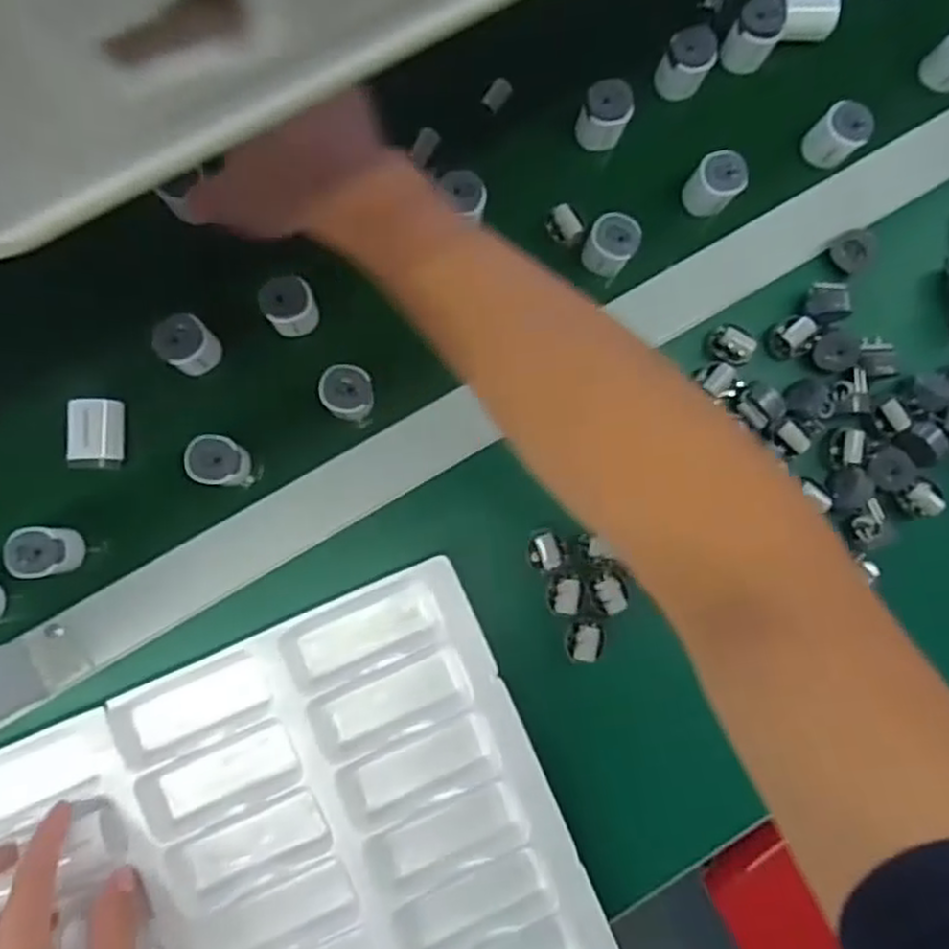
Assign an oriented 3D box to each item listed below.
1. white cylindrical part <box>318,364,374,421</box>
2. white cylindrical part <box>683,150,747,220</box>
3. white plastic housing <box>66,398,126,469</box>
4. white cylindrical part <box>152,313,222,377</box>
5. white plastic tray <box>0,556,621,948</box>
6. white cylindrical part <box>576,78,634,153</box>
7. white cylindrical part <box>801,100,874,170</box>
[{"bbox_3d":[-0.080,-0.051,0.486,0.031,0.051,0.029,0,88,-7],"label":"white cylindrical part"},{"bbox_3d":[0.160,-0.194,0.511,0.027,0.044,0.032,-43,94,-6],"label":"white cylindrical part"},{"bbox_3d":[-0.234,-0.025,0.478,0.029,0.029,0.042,1,88,-7],"label":"white plastic housing"},{"bbox_3d":[-0.177,-0.081,0.475,0.030,0.035,0.032,0,88,-7],"label":"white cylindrical part"},{"bbox_3d":[-0.163,0.282,0.452,0.449,0.046,0.310,-24,91,-7],"label":"white plastic tray"},{"bbox_3d":[0.085,-0.236,0.508,0.031,0.046,0.029,0,88,-7],"label":"white cylindrical part"},{"bbox_3d":[0.244,-0.229,0.521,0.025,0.047,0.032,-38,93,-6],"label":"white cylindrical part"}]

